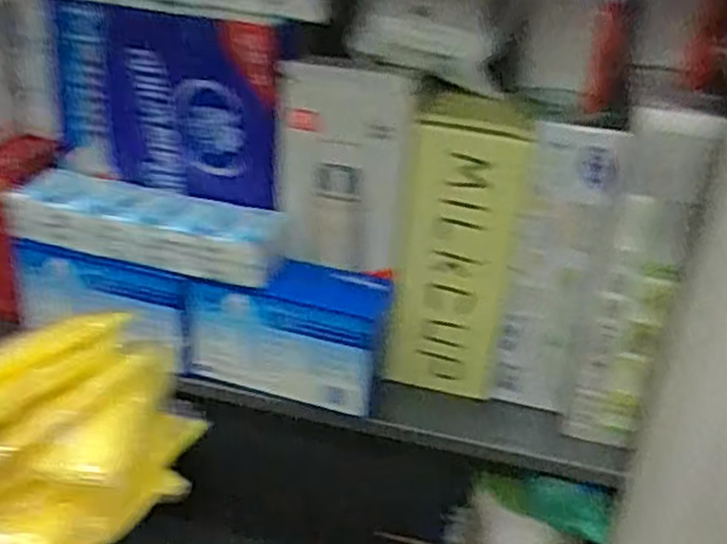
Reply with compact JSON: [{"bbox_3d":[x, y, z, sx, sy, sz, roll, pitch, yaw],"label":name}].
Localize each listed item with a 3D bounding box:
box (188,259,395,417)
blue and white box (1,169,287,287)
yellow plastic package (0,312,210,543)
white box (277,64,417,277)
[{"bbox_3d":[-0.073,0.057,0.731,0.184,0.113,0.066,9,27,9],"label":"box"},{"bbox_3d":[-0.209,-0.045,0.720,0.262,0.057,0.070,10,27,11],"label":"blue and white box"},{"bbox_3d":[-0.128,0.068,0.277,0.130,0.088,0.057,-8,29,-25],"label":"yellow plastic package"},{"bbox_3d":[-0.021,-0.093,0.697,0.118,0.184,0.043,4,26,-2],"label":"white box"}]

